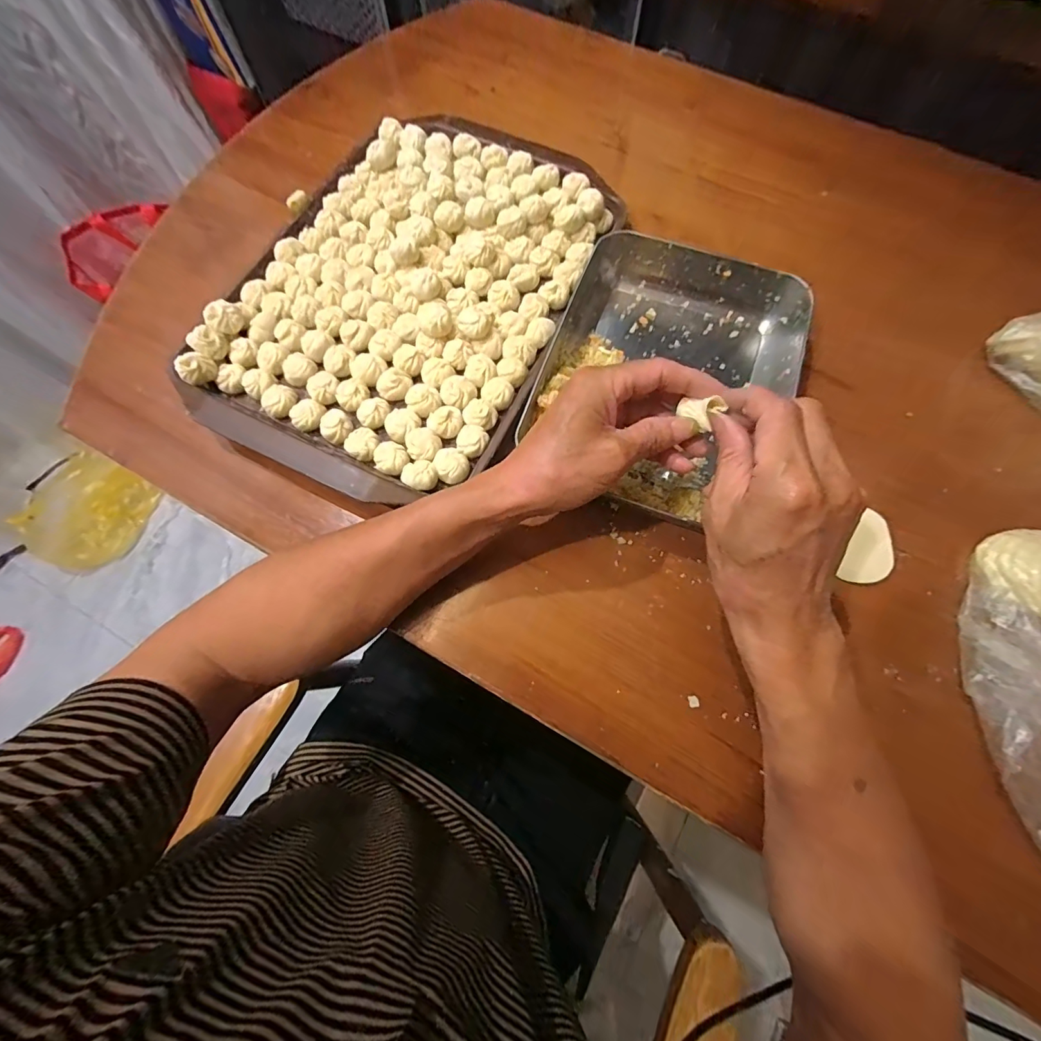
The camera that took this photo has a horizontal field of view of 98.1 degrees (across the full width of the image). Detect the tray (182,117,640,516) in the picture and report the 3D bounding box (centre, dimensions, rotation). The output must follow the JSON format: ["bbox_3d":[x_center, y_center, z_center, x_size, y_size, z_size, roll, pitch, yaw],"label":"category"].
[{"bbox_3d":[-0.102,-0.217,0.422,0.286,0.042,0.401,24,74,8],"label":"tray"}]

